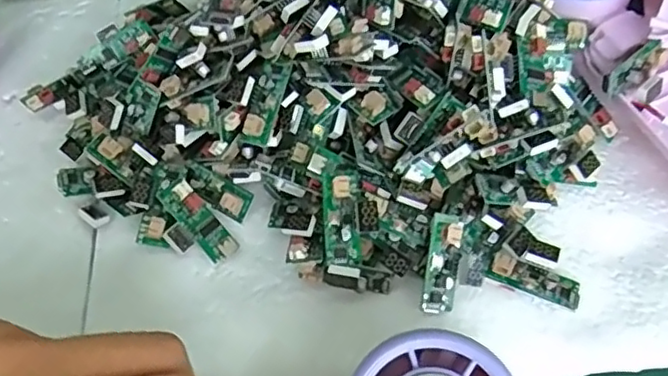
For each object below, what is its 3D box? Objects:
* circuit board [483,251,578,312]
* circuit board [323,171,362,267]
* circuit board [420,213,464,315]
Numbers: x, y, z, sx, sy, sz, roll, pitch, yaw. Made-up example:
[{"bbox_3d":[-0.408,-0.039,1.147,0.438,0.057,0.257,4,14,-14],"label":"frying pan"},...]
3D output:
[{"bbox_3d":[0.081,0.037,0.256,0.037,0.004,0.012,23,84,10],"label":"circuit board"},{"bbox_3d":[0.003,0.012,0.252,0.014,0.008,0.038,-5,87,0],"label":"circuit board"},{"bbox_3d":[0.044,0.031,0.255,0.013,0.010,0.039,8,90,7],"label":"circuit board"}]

